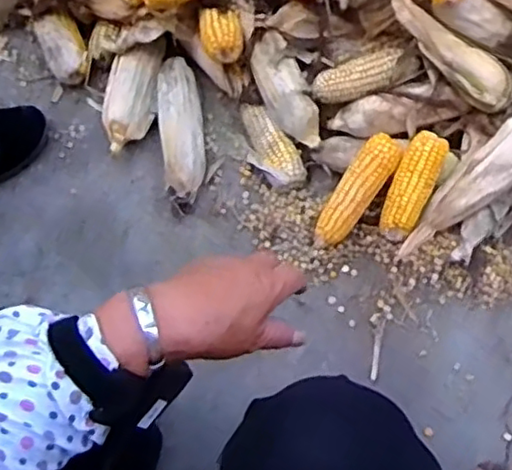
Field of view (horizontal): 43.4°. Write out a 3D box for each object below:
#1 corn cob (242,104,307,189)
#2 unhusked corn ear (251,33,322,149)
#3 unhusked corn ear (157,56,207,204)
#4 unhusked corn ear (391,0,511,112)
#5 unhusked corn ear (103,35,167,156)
[{"bbox_3d":[0.016,-0.122,0.893,0.057,0.048,0.135,-37,78,-7],"label":"corn cob"},{"bbox_3d":[0.041,-0.191,0.864,0.061,0.040,0.159,-26,93,-4],"label":"unhusked corn ear"},{"bbox_3d":[-0.104,-0.147,0.901,0.061,0.057,0.205,-8,76,0],"label":"unhusked corn ear"},{"bbox_3d":[0.232,-0.236,0.804,0.218,0.042,0.054,42,81,-4],"label":"unhusked corn ear"},{"bbox_3d":[-0.174,-0.197,0.916,0.069,0.058,0.167,7,77,4],"label":"unhusked corn ear"}]

